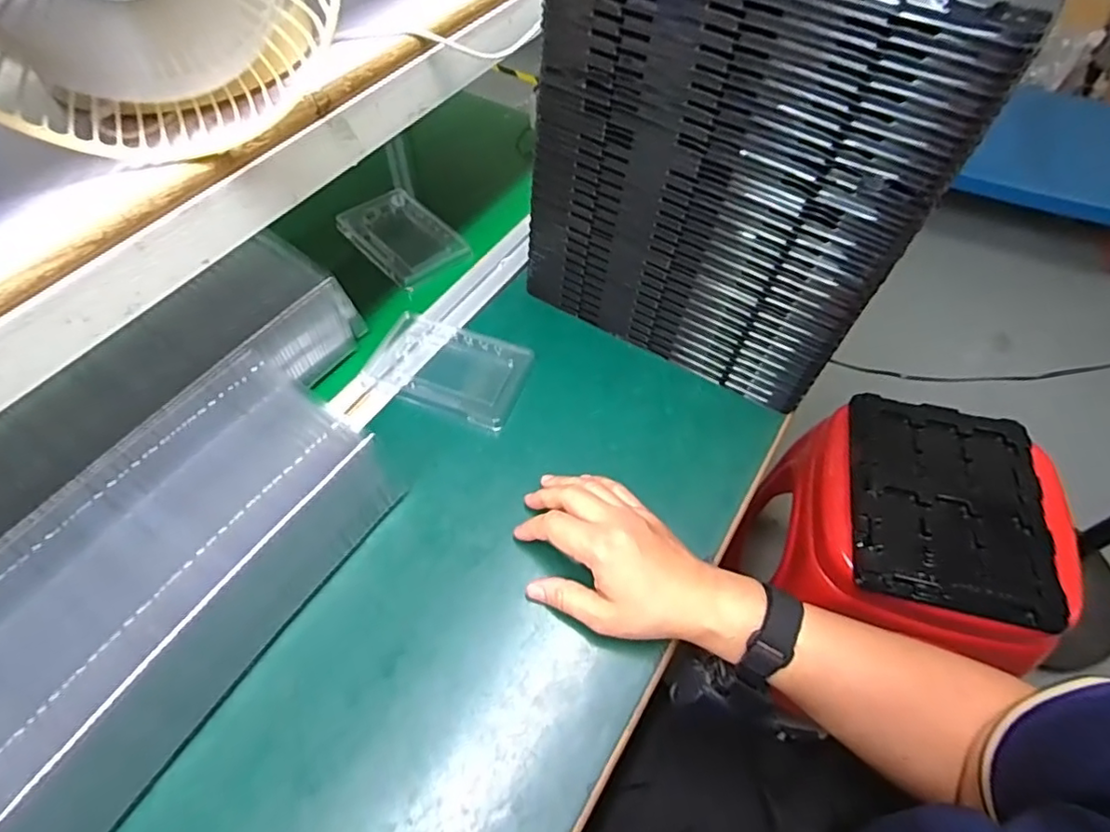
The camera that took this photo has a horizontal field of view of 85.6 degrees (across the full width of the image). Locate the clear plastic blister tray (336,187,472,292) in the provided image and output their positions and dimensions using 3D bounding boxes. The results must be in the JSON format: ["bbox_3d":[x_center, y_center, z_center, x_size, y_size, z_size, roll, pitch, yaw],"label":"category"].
[{"bbox_3d":[-0.162,-0.189,0.628,0.085,0.019,0.131,-36,63,-22],"label":"clear plastic blister tray"}]

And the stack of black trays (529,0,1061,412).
[{"bbox_3d":[0.152,-0.221,0.473,0.279,0.302,0.211,26,59,17],"label":"stack of black trays"}]

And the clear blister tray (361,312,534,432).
[{"bbox_3d":[-0.095,-0.042,0.532,0.131,0.014,0.089,17,57,12],"label":"clear blister tray"}]

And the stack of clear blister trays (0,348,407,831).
[{"bbox_3d":[-0.258,0.125,0.360,0.147,0.088,0.352,26,59,17],"label":"stack of clear blister trays"}]

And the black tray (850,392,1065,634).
[{"bbox_3d":[0.486,0.101,0.738,0.220,0.018,0.282,12,56,9],"label":"black tray"}]

